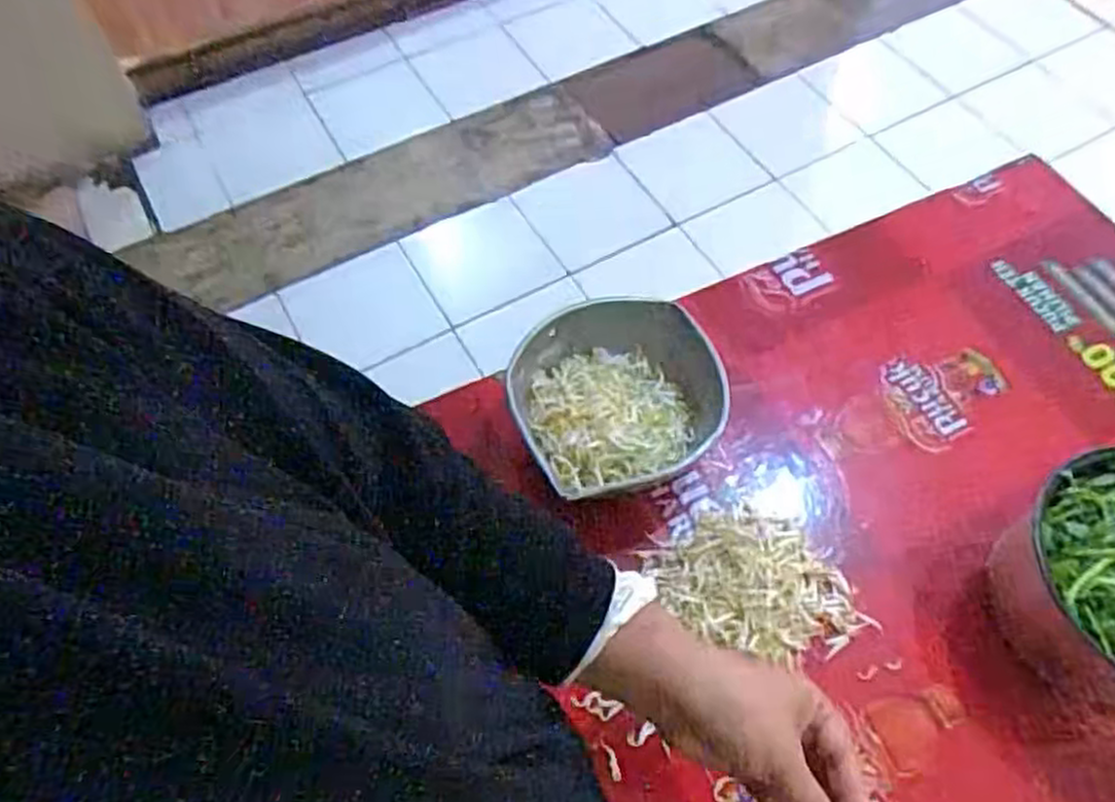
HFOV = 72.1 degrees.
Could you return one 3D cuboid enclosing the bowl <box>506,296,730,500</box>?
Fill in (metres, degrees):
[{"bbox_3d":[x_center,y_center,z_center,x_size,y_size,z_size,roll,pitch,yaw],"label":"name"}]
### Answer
[{"bbox_3d":[0.051,-0.005,0.666,0.170,0.069,0.160,0,61,0],"label":"bowl"}]

